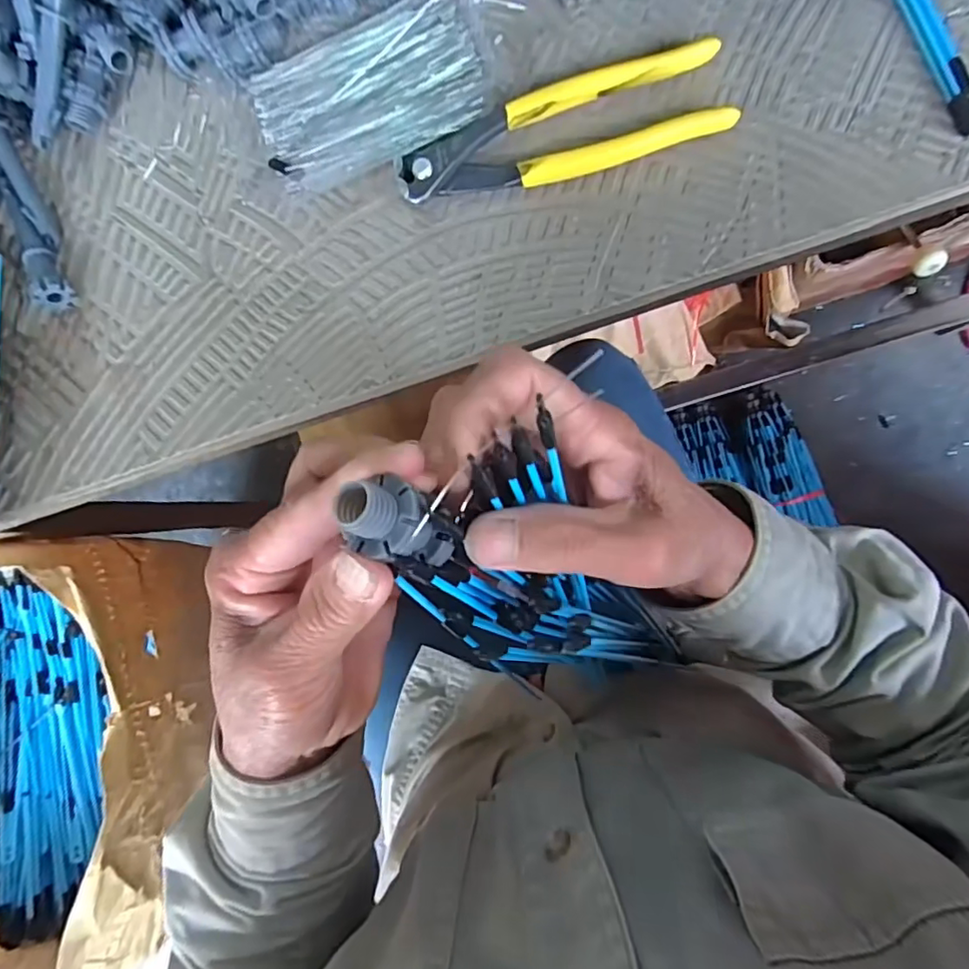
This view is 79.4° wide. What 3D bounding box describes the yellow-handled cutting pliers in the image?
[{"bbox_3d":[0.037,-0.178,0.295,0.163,0.015,0.046,-13,86,8],"label":"yellow-handled cutting pliers"}]

